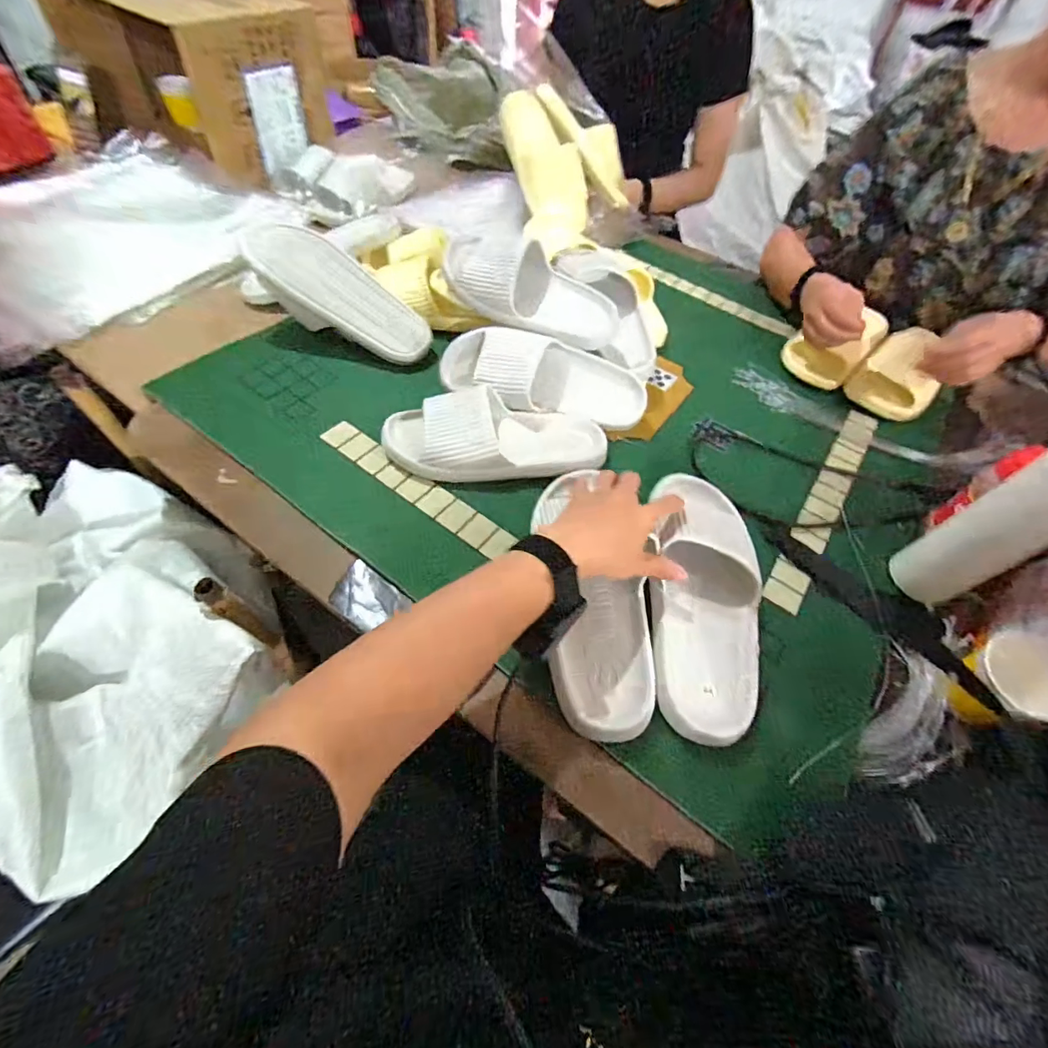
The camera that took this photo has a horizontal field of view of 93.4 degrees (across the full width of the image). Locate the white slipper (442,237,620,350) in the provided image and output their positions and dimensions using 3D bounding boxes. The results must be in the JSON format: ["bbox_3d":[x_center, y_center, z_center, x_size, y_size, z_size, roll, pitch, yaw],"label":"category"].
[{"bbox_3d":[0.006,-0.308,0.660,0.250,0.078,0.114,24,78,-6],"label":"white slipper"}]

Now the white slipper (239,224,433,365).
[{"bbox_3d":[-0.248,-0.302,0.675,0.256,0.070,0.092,32,54,-10],"label":"white slipper"}]

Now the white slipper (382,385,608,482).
[{"bbox_3d":[-0.030,-0.107,0.583,0.259,0.062,0.101,-3,54,-7],"label":"white slipper"}]

